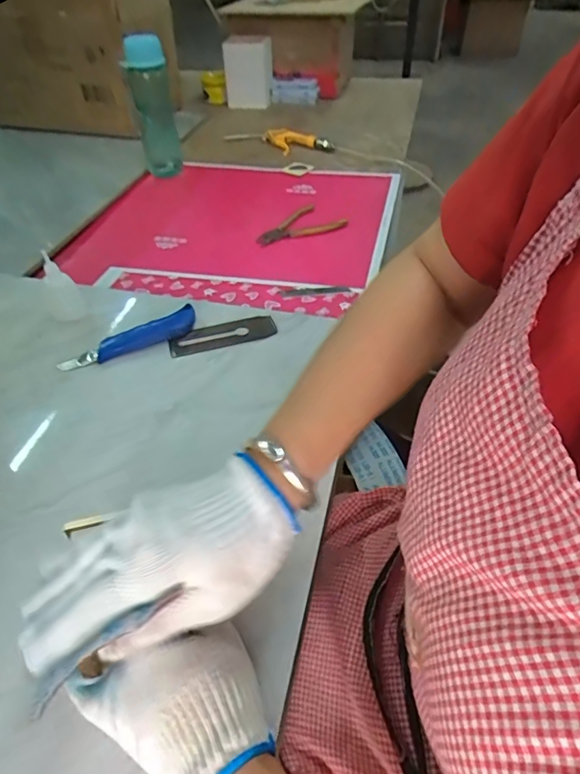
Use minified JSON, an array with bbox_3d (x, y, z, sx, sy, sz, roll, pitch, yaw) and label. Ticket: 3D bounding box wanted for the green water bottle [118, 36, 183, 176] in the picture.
[{"bbox_3d":[-0.260,-0.532,0.948,0.091,0.278,0.070,-35,67,-16],"label":"green water bottle"}]

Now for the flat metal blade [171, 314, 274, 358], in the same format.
[{"bbox_3d":[-0.084,-0.063,0.610,0.131,0.005,0.046,-16,47,-15],"label":"flat metal blade"}]

